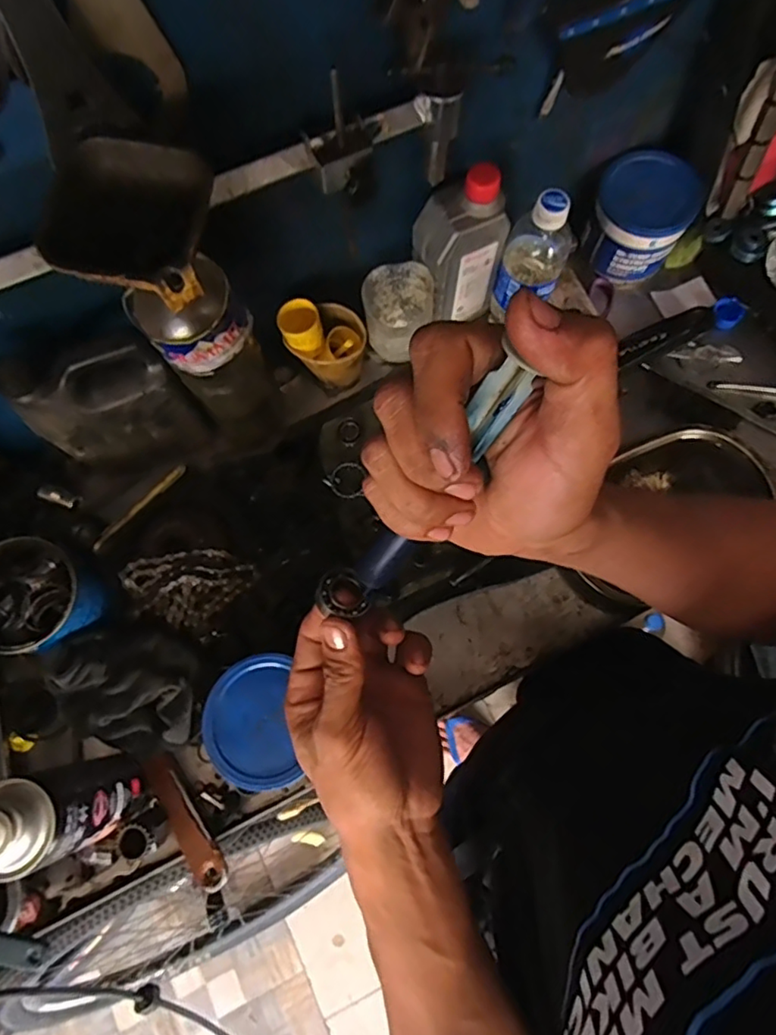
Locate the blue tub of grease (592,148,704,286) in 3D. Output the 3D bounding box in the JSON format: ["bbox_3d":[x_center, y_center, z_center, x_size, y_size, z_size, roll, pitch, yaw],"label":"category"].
[{"bbox_3d":[0.276,-0.327,0.634,0.099,0.095,0.094,37,78,12],"label":"blue tub of grease"}]

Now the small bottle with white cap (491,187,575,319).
[{"bbox_3d":[0.146,-0.260,0.585,0.063,0.150,0.055,29,77,10],"label":"small bottle with white cap"}]

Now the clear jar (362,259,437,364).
[{"bbox_3d":[0.011,-0.215,0.613,0.072,0.086,0.059,-7,73,0],"label":"clear jar"}]

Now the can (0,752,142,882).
[{"bbox_3d":[-0.249,0.223,0.432,0.059,0.150,0.070,-16,74,-3],"label":"can"}]

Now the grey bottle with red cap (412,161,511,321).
[{"bbox_3d":[0.070,-0.265,0.579,0.078,0.164,0.058,-27,74,-6],"label":"grey bottle with red cap"}]

